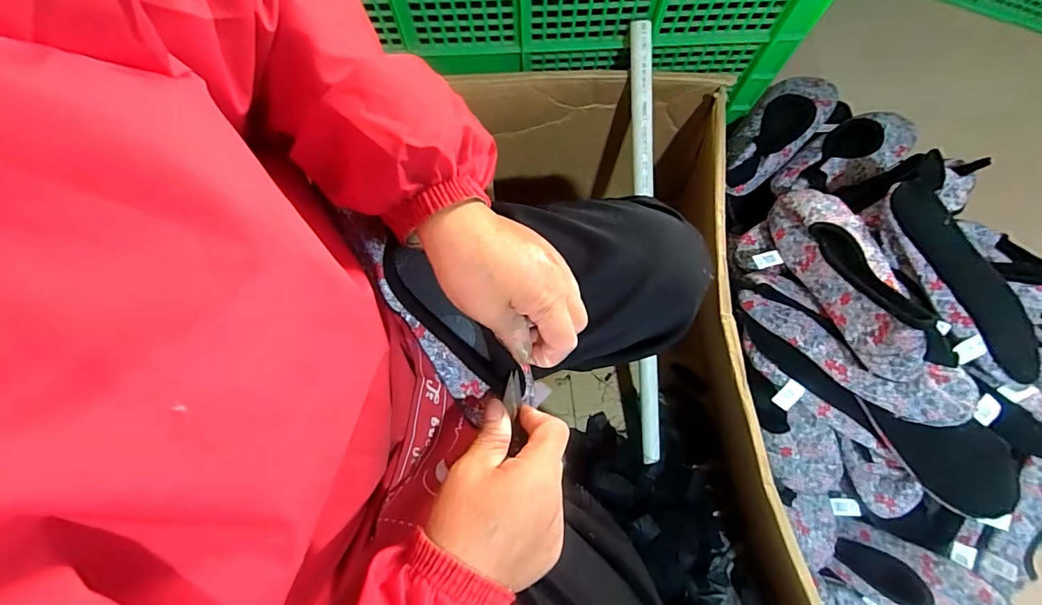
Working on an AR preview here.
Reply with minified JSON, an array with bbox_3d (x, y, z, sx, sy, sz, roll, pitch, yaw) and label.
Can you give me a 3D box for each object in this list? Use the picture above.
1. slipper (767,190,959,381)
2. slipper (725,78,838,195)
[{"bbox_3d":[0.379,-0.037,0.550,0.083,0.073,0.257,-12,54,-1],"label":"slipper"},{"bbox_3d":[0.377,-0.260,0.693,0.094,0.060,0.247,41,81,10],"label":"slipper"}]

